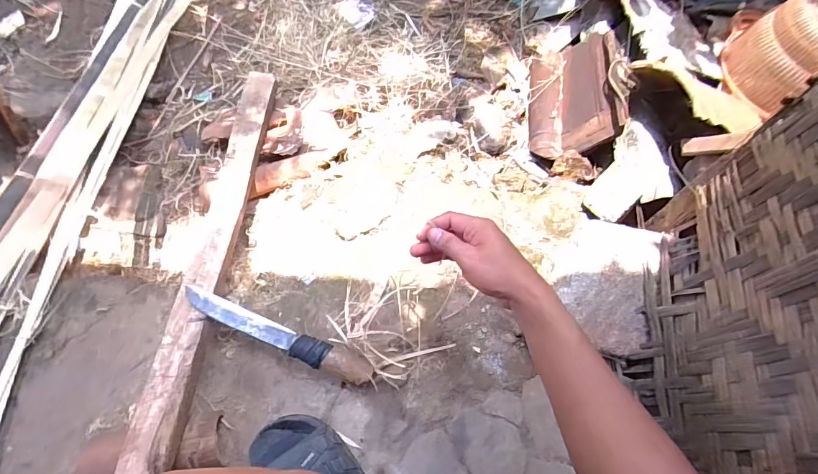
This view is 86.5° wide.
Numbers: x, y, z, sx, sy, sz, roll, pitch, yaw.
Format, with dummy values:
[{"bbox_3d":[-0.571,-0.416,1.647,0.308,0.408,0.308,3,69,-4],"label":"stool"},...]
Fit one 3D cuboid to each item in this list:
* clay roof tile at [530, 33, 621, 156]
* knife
[{"bbox_3d":[0.348,-0.307,0.929,0.042,0.194,0.305,26,58,-39],"label":"clay roof tile"},{"bbox_3d":[-0.198,0.152,0.659,0.304,0.030,0.041,20,68,5],"label":"knife"}]

